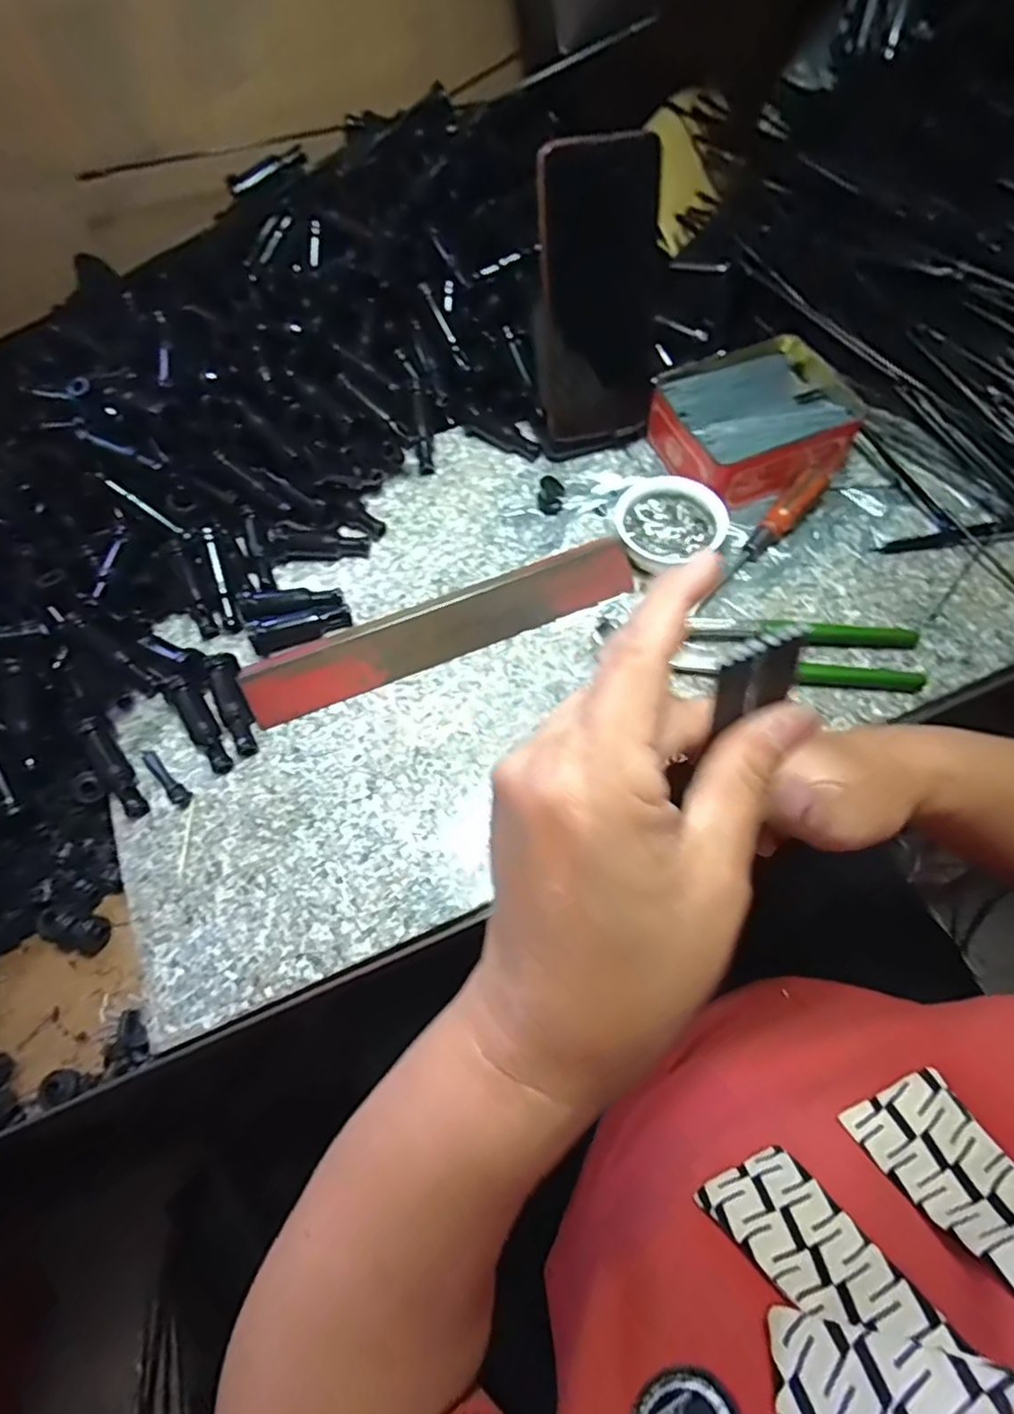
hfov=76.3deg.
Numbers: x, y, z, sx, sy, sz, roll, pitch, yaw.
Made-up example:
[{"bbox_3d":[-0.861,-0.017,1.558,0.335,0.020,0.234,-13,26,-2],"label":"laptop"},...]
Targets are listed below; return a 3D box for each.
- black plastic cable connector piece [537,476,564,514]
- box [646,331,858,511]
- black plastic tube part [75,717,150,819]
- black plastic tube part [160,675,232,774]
[{"bbox_3d":[0.031,-0.152,0.465,0.018,0.024,0.015,0,63,3],"label":"black plastic cable connector piece"},{"bbox_3d":[0.175,-0.208,0.466,0.125,0.036,0.108,-24,64,-9],"label":"box"},{"bbox_3d":[-0.235,0.036,0.385,0.016,0.021,0.068,-37,67,-15],"label":"black plastic tube part"},{"bbox_3d":[-0.187,0.011,0.395,0.017,0.019,0.067,-35,66,-14],"label":"black plastic tube part"}]

